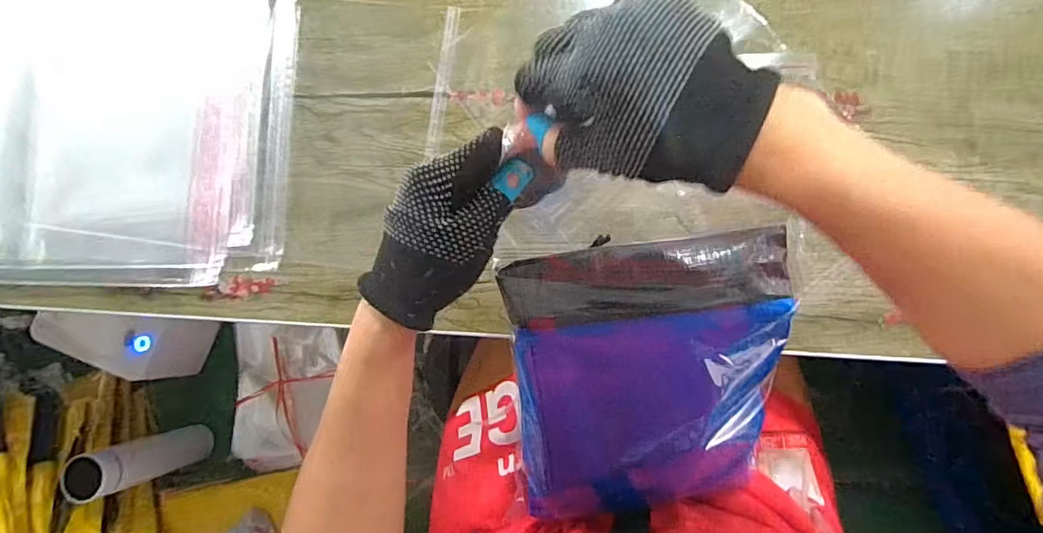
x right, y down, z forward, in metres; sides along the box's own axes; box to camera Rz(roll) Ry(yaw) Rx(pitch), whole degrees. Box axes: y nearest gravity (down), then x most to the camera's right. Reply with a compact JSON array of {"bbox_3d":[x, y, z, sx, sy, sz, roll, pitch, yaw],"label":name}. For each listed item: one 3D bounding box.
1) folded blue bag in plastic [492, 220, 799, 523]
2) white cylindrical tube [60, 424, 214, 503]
[{"bbox_3d":[0.090,0.095,0.384,0.182,0.024,0.245,-5,115,5],"label":"folded blue bag in plastic"},{"bbox_3d":[-0.568,0.294,0.805,0.061,0.259,0.063,0,84,4],"label":"white cylindrical tube"}]

